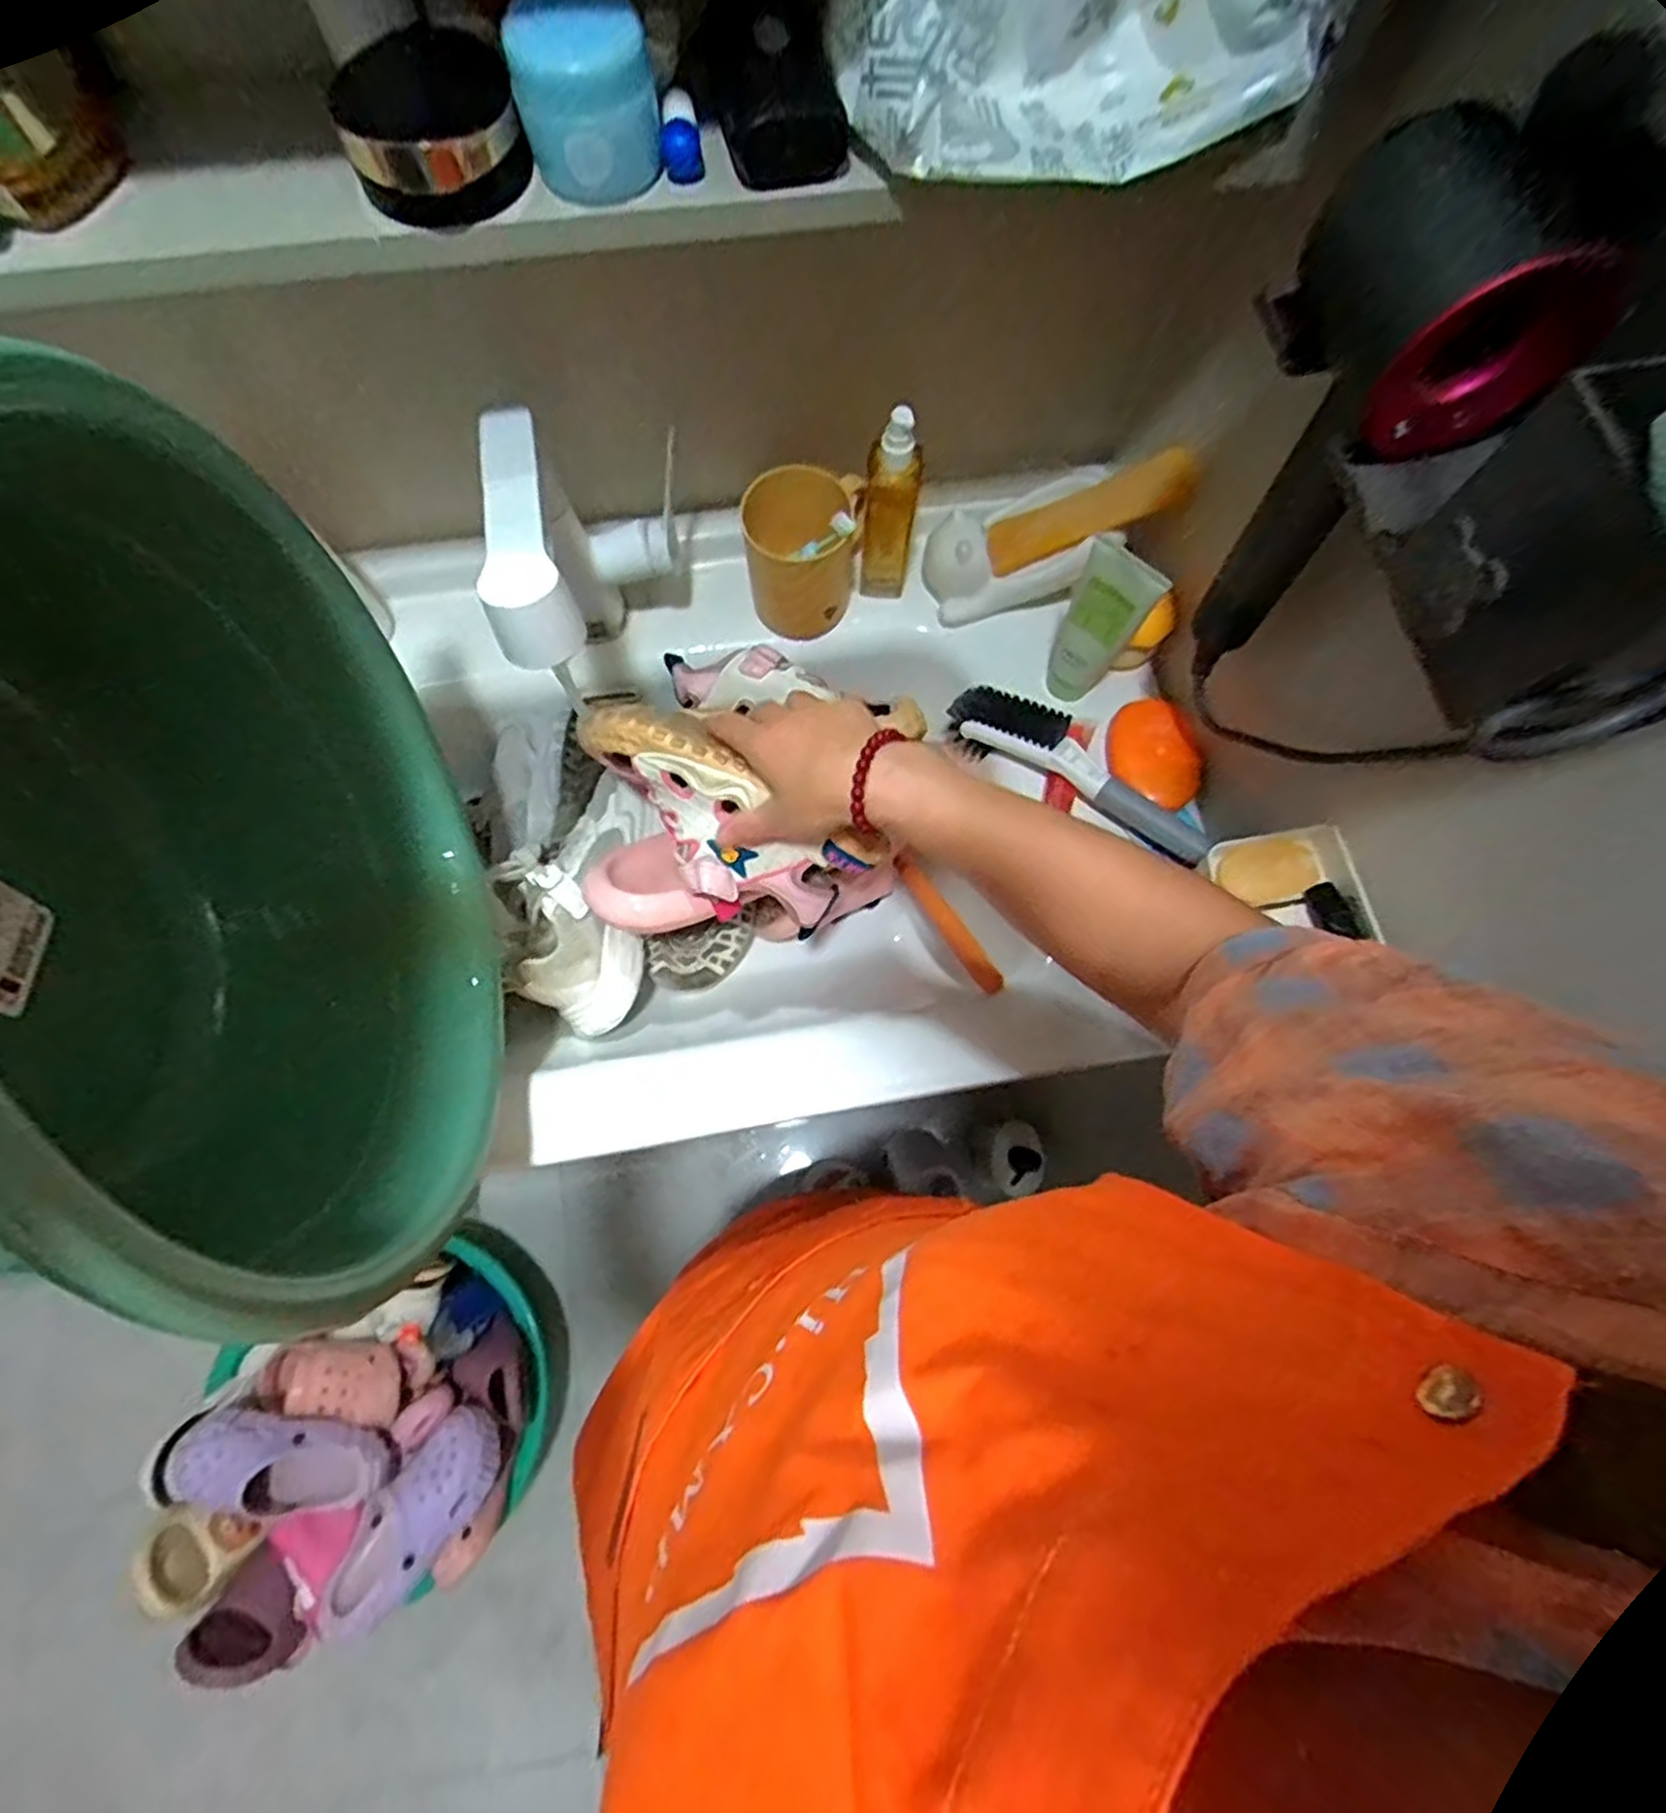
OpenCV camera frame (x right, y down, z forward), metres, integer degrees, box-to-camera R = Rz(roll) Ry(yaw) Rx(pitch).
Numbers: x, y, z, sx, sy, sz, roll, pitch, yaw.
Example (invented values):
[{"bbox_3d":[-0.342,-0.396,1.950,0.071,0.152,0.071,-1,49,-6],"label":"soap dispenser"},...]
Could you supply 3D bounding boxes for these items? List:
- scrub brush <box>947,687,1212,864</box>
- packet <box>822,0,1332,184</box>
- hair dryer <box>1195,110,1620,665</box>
[{"bbox_3d":[0.190,-0.102,0.596,0.223,0.051,0.041,35,76,9],"label":"scrub brush"},{"bbox_3d":[0.097,-0.386,0.318,0.188,0.093,0.096,-10,74,-4],"label":"packet"},{"bbox_3d":[0.243,-0.215,0.381,0.089,0.234,0.093,0,74,-1],"label":"hair dryer"}]

